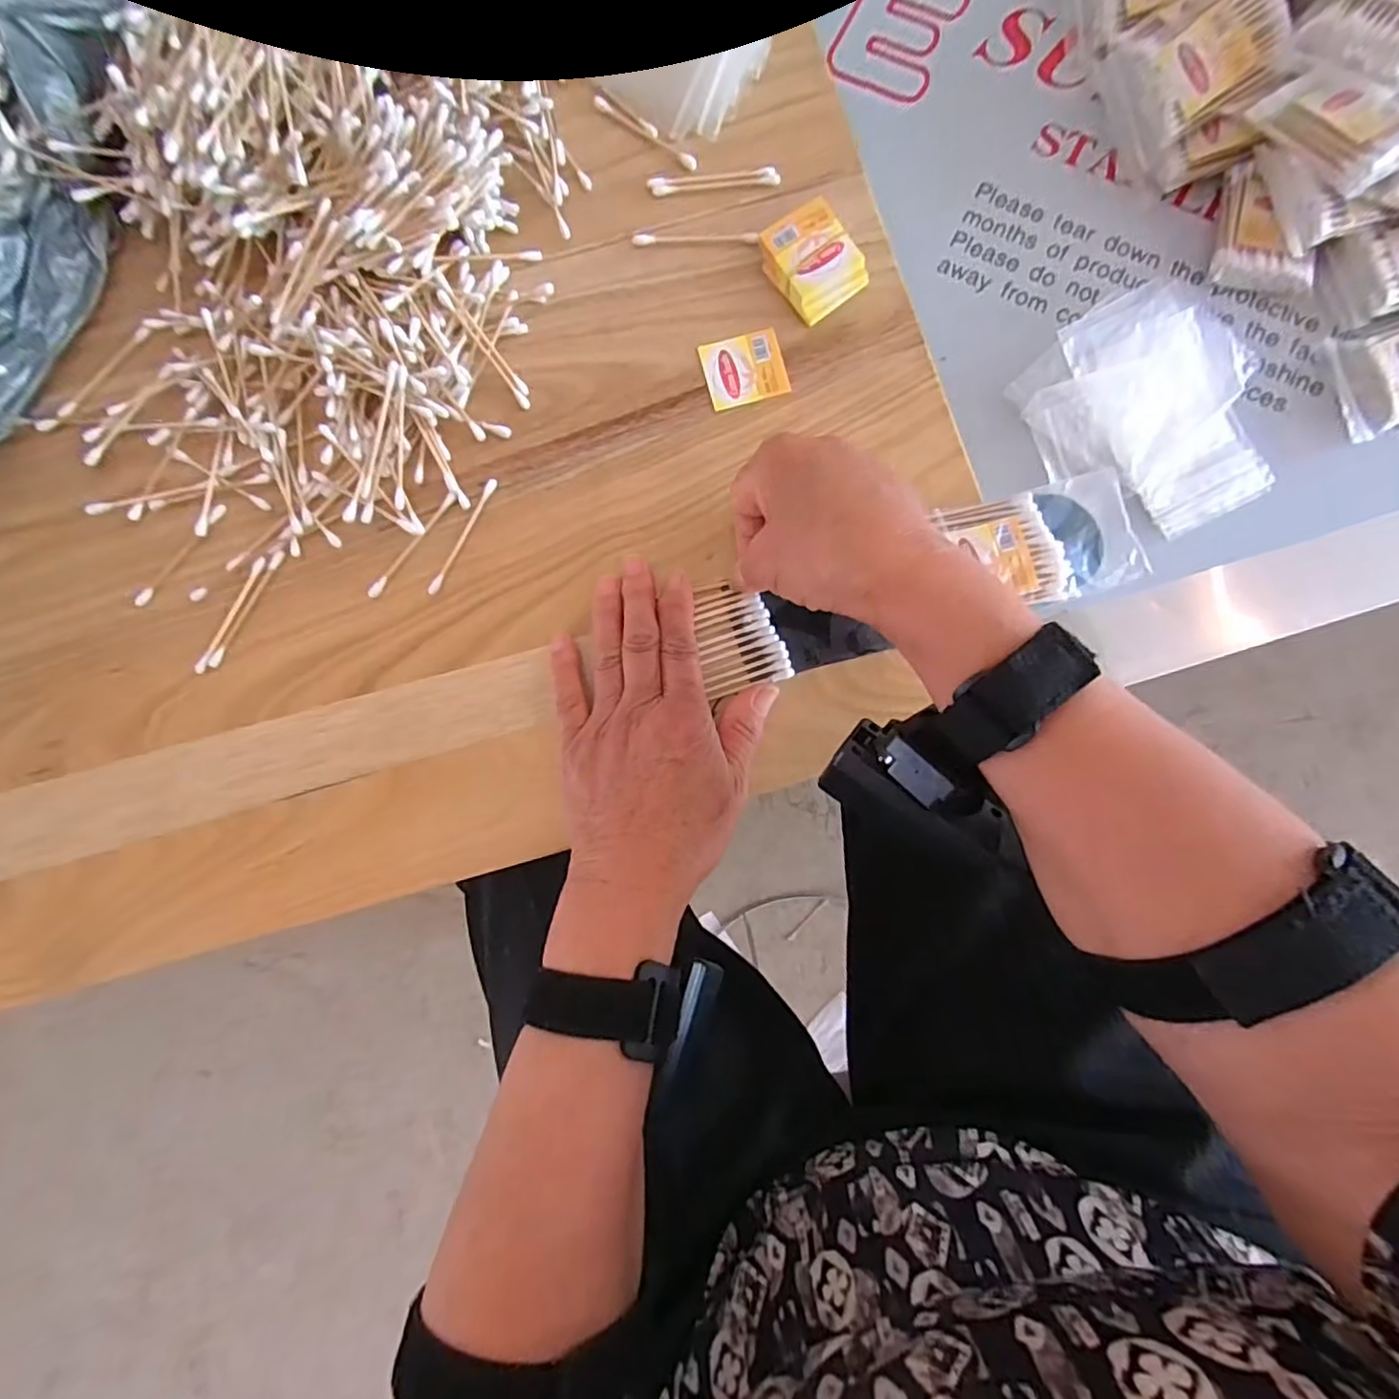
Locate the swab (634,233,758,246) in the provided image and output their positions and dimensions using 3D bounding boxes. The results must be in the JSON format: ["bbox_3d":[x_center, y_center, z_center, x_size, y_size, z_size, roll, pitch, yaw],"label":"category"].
[{"bbox_3d":[-0.002,-0.259,0.348,0.070,0.004,0.006,1,85,2],"label":"swab"}]

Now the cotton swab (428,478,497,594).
[{"bbox_3d":[-0.128,-0.088,0.336,0.006,0.004,0.070,27,86,4],"label":"cotton swab"}]

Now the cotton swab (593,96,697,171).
[{"bbox_3d":[-0.031,-0.324,0.353,0.070,0.004,0.008,36,87,4],"label":"cotton swab"}]

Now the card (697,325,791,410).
[{"bbox_3d":[0.025,-0.181,0.340,0.043,0.004,0.038,-15,85,0],"label":"card"}]

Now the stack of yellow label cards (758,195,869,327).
[{"bbox_3d":[0.062,-0.238,0.340,0.044,0.016,0.052,-34,85,-1],"label":"stack of yellow label cards"}]

